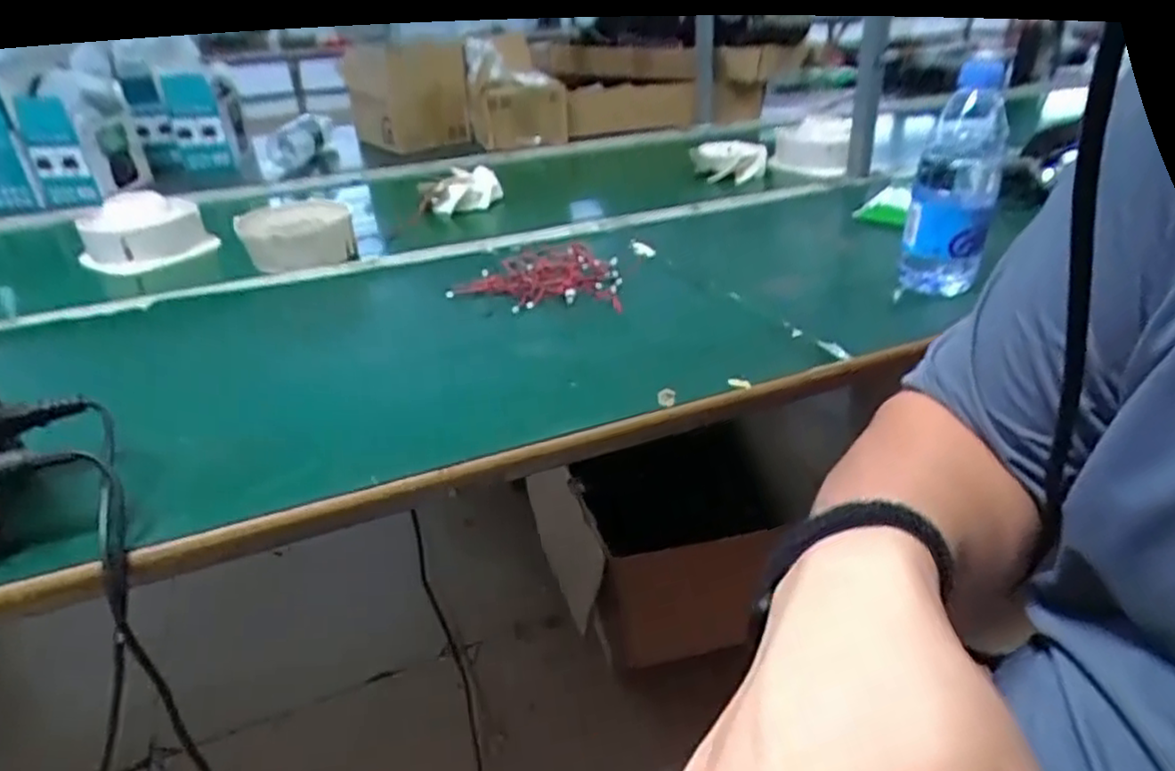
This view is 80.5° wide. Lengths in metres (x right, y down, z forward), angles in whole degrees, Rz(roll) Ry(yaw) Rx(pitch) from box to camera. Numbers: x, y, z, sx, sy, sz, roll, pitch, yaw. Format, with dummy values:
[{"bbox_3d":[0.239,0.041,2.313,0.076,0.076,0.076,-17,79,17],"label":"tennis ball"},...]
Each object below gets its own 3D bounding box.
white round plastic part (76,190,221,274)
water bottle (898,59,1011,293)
[{"bbox_3d":[-0.530,-0.188,0.826,0.131,0.072,0.112,-23,34,-28],"label":"white round plastic part"},{"bbox_3d":[0.337,-0.183,0.637,0.072,0.195,0.055,12,34,28],"label":"water bottle"}]

